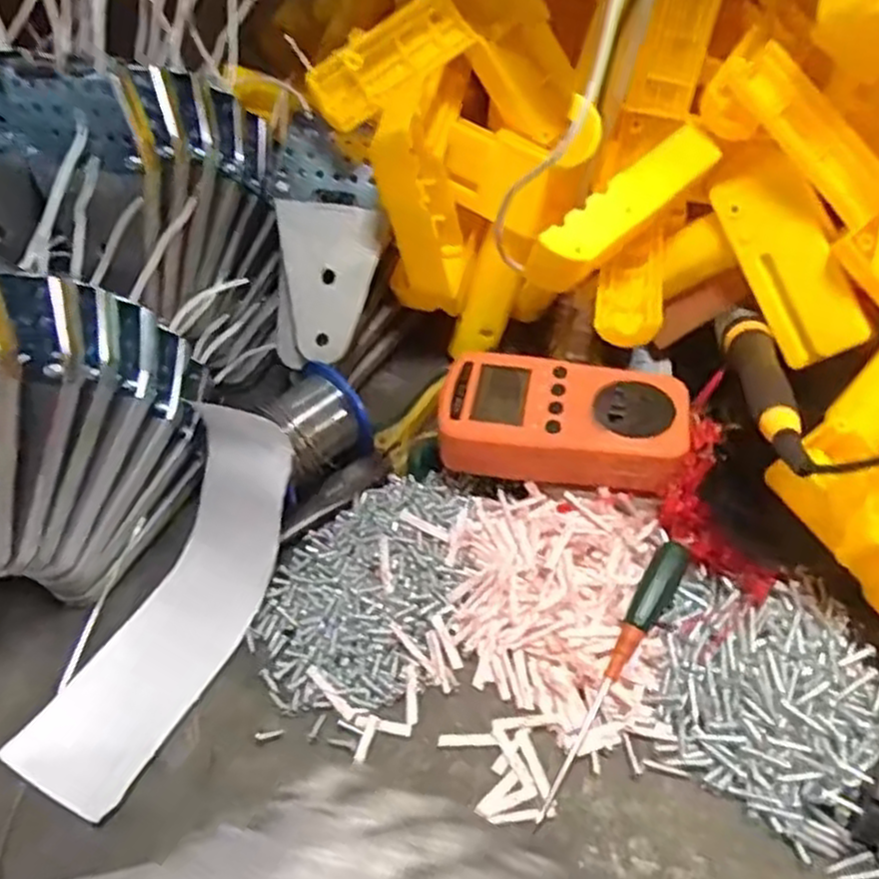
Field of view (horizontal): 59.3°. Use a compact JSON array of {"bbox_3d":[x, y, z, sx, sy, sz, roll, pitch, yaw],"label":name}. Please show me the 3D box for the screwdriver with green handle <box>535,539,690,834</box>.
[{"bbox_3d":[0.081,0.109,0.356,0.015,0.015,0.140,26,72,21],"label":"screwdriver with green handle"}]

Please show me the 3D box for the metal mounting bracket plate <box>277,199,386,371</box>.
[{"bbox_3d":[-0.065,-0.089,0.452,0.058,0.091,0.020,2,12,-9],"label":"metal mounting bracket plate"}]

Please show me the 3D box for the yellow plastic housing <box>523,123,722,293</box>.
[{"bbox_3d":[0.101,-0.124,0.407,0.108,0.019,0.031,-40,99,-11],"label":"yellow plastic housing"}]

